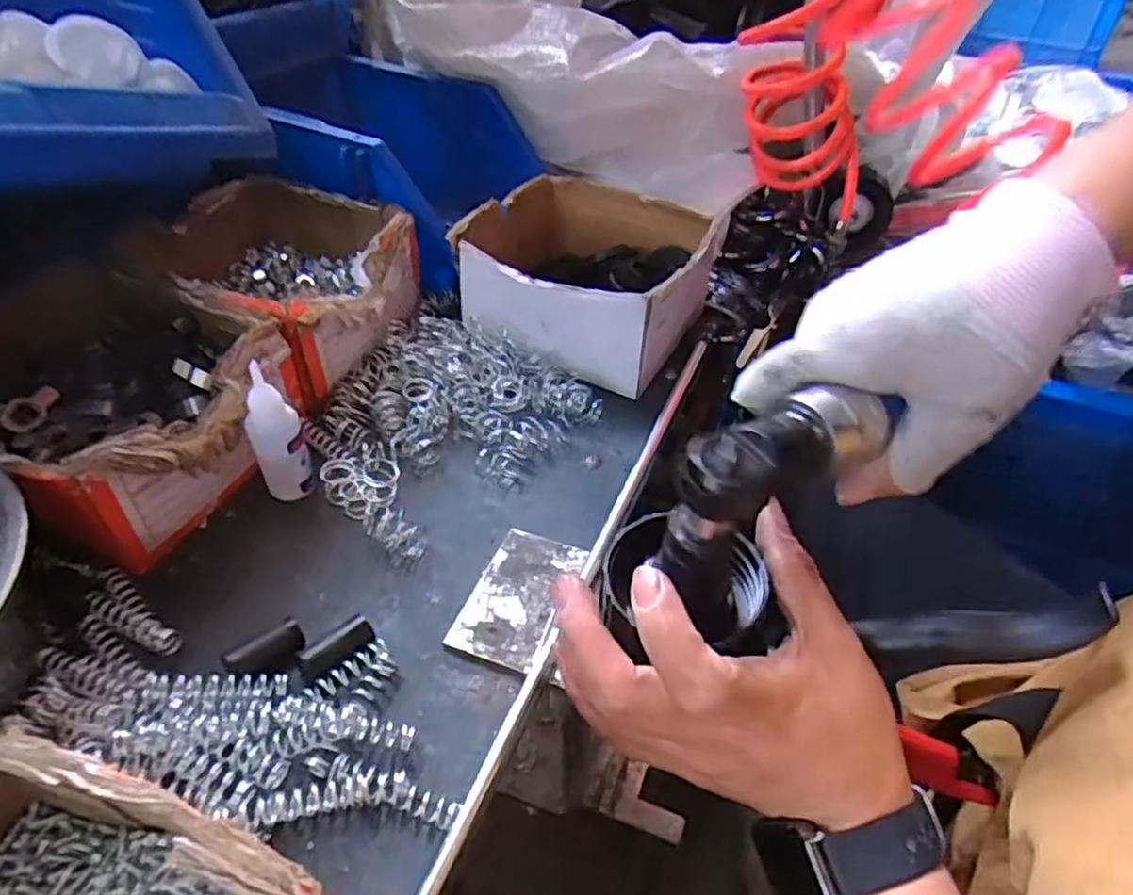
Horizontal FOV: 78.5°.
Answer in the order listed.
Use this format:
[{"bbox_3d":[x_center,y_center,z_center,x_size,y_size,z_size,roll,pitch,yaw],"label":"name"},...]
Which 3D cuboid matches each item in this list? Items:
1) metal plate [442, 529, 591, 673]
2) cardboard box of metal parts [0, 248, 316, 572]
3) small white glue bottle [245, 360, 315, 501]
[{"bbox_3d":[-0.022,0.072,0.336,0.043,0.007,0.073,16,45,14],"label":"metal plate"},{"bbox_3d":[-0.242,-0.024,0.377,0.160,0.081,0.146,16,45,14],"label":"cardboard box of metal parts"},{"bbox_3d":[-0.149,-0.008,0.356,0.025,0.083,0.024,-15,46,-18],"label":"small white glue bottle"}]

